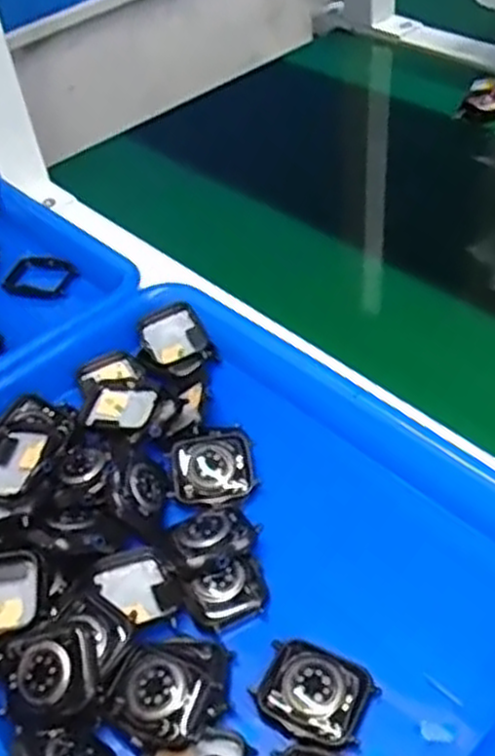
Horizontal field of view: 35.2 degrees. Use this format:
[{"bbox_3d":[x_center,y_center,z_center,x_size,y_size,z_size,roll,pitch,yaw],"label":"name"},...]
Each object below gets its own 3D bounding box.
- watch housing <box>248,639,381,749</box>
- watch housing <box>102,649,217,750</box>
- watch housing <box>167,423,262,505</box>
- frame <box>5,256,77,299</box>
[{"bbox_3d":[0.027,0.131,0.324,0.045,0.013,0.036,16,50,23],"label":"watch housing"},{"bbox_3d":[-0.036,0.130,0.320,0.042,0.012,0.033,17,51,24],"label":"watch housing"},{"bbox_3d":[-0.020,0.046,0.411,0.044,0.014,0.042,-14,46,-8],"label":"watch housing"},{"bbox_3d":[-0.148,-0.072,0.562,0.051,0.006,0.033,15,69,16],"label":"frame"}]

